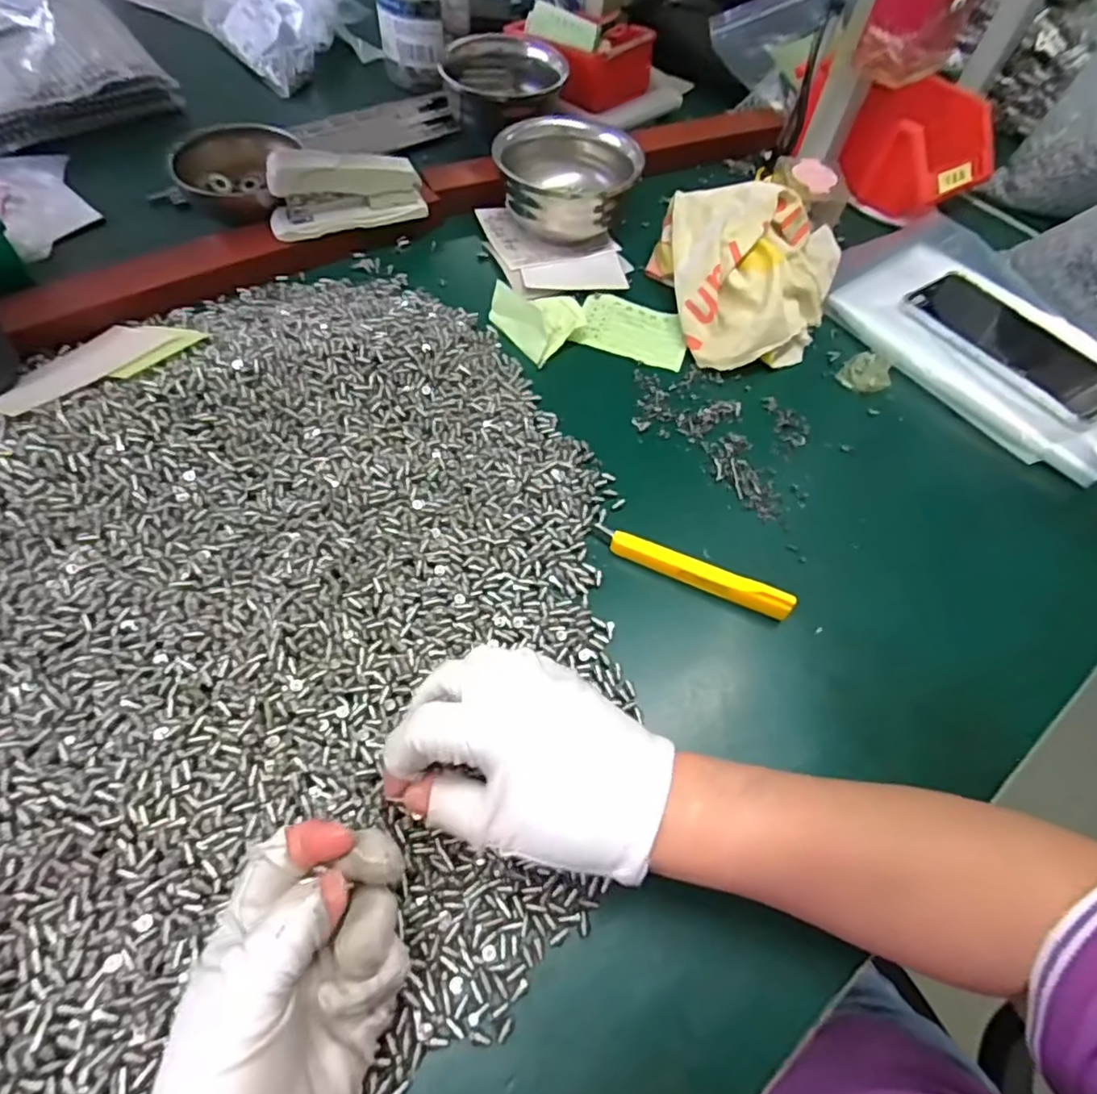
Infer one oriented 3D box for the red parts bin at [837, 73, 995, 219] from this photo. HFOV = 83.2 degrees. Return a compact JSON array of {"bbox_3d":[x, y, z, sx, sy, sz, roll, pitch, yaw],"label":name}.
[{"bbox_3d":[0.363,-0.386,0.597,0.116,0.077,0.096,-29,65,-21],"label":"red parts bin"}]

